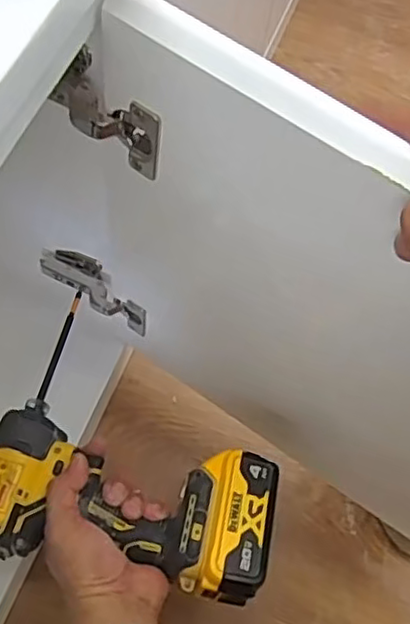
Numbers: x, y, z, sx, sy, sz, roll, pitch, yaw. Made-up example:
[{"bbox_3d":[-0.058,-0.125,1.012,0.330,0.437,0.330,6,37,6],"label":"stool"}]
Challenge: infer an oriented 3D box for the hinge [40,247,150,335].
[{"bbox_3d":[-0.111,-0.024,0.655,0.127,0.043,0.031,35,64,6],"label":"hinge"}]

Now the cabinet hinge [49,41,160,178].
[{"bbox_3d":[-0.064,-0.120,0.417,0.031,0.060,0.077,-36,62,-19],"label":"cabinet hinge"}]

